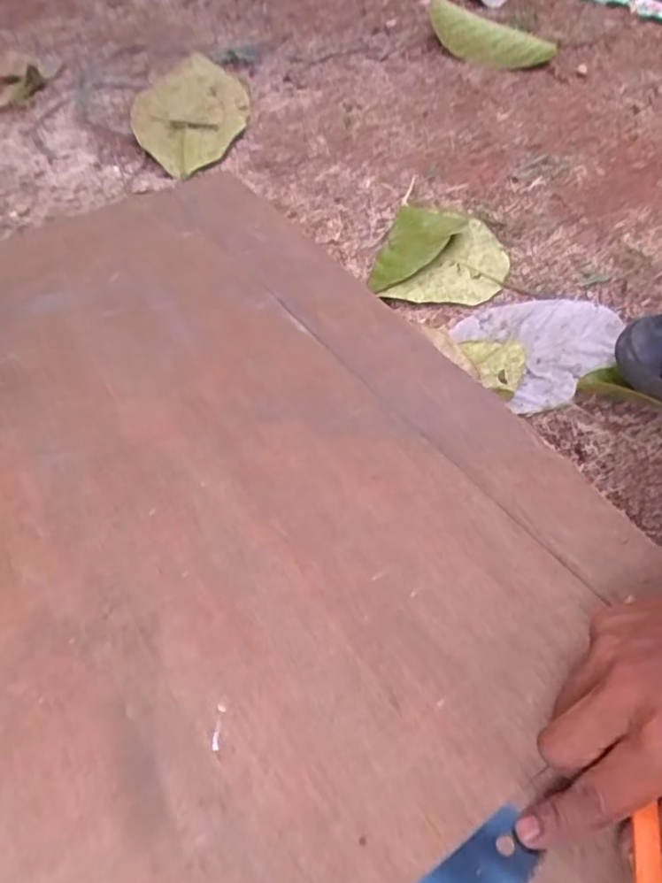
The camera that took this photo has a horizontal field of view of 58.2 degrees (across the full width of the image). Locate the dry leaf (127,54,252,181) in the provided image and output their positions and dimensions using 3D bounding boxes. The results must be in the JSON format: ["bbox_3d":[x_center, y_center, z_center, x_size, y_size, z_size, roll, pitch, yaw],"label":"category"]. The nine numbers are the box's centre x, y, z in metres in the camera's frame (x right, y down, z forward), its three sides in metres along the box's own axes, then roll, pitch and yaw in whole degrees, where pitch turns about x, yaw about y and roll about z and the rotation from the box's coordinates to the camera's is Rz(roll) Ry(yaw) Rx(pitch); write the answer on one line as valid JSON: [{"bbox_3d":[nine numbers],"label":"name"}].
[{"bbox_3d":[-0.180,-0.420,0.763,0.142,0.032,0.255,-7,54,-4],"label":"dry leaf"}]

